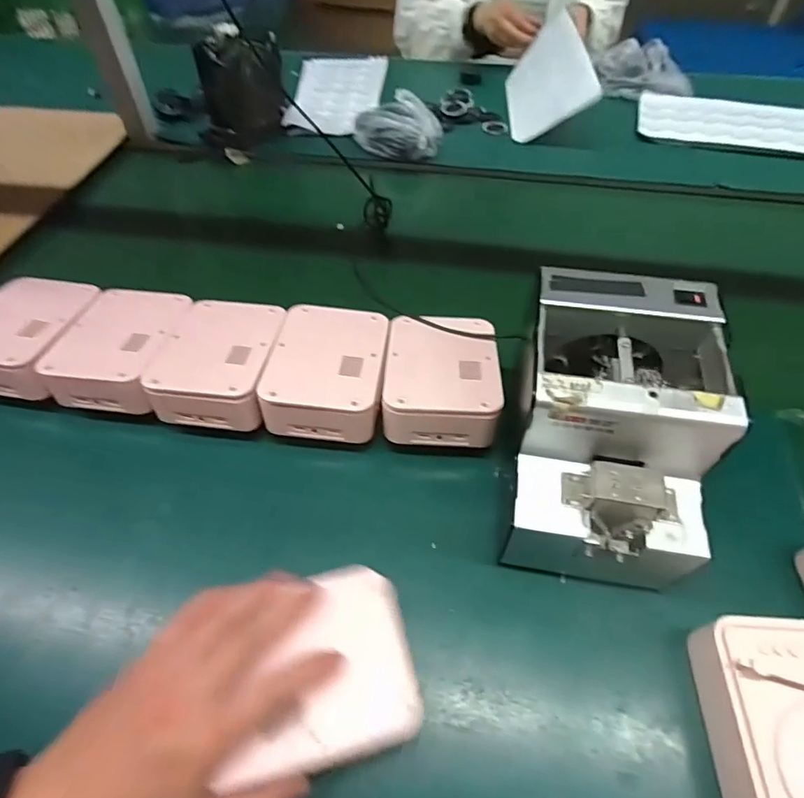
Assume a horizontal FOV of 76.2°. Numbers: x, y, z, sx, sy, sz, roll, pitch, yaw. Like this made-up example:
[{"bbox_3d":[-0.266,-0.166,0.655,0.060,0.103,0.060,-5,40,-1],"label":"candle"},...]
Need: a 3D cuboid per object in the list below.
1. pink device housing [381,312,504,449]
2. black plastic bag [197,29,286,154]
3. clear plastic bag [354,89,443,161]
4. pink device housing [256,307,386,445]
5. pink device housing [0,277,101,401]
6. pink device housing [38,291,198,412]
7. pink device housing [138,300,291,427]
[{"bbox_3d":[0.036,-0.024,0.460,0.096,0.042,0.129,2,52,4],"label":"pink device housing"},{"bbox_3d":[-0.246,-0.466,0.776,0.134,0.132,0.079,-11,52,-6],"label":"black plastic bag"},{"bbox_3d":[-0.012,-0.404,0.760,0.134,0.077,0.056,9,53,9],"label":"clear plastic bag"},{"bbox_3d":[-0.066,-0.029,0.469,0.099,0.040,0.130,4,52,5],"label":"pink device housing"},{"bbox_3d":[-0.365,-0.068,0.501,0.100,0.043,0.134,10,53,10],"label":"pink device housing"},{"bbox_3d":[-0.265,-0.052,0.494,0.101,0.044,0.129,6,53,7],"label":"pink device housing"},{"bbox_3d":[-0.167,-0.039,0.481,0.101,0.042,0.128,5,52,6],"label":"pink device housing"}]

